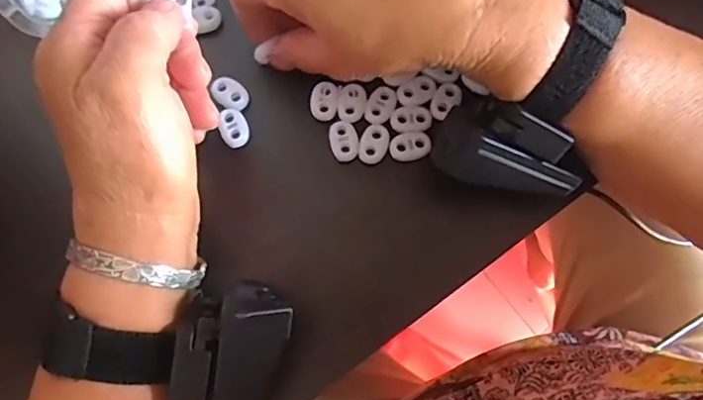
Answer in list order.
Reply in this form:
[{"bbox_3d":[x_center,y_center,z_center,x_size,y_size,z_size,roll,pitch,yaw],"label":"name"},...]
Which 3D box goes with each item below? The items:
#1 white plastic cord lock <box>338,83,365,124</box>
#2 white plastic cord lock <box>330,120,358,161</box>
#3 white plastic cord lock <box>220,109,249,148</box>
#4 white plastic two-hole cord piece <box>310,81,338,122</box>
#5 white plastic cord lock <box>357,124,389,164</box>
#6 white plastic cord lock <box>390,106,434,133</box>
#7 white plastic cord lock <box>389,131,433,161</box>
[{"bbox_3d":[0.000,-0.054,0.306,0.014,0.004,0.022,8,75,2],"label":"white plastic cord lock"},{"bbox_3d":[-0.004,-0.033,0.303,0.015,0.004,0.022,-13,75,-4],"label":"white plastic cord lock"},{"bbox_3d":[-0.065,-0.040,0.304,0.014,0.004,0.022,-20,76,-6],"label":"white plastic cord lock"},{"bbox_3d":[-0.015,-0.055,0.308,0.014,0.004,0.022,3,75,0],"label":"white plastic two-hole cord piece"},{"bbox_3d":[0.012,-0.031,0.302,0.015,0.004,0.023,14,75,3],"label":"white plastic cord lock"},{"bbox_3d":[0.033,-0.045,0.304,0.022,0.004,0.015,-1,75,-1],"label":"white plastic cord lock"},{"bbox_3d":[0.032,-0.029,0.302,0.022,0.004,0.015,-9,75,-3],"label":"white plastic cord lock"}]

